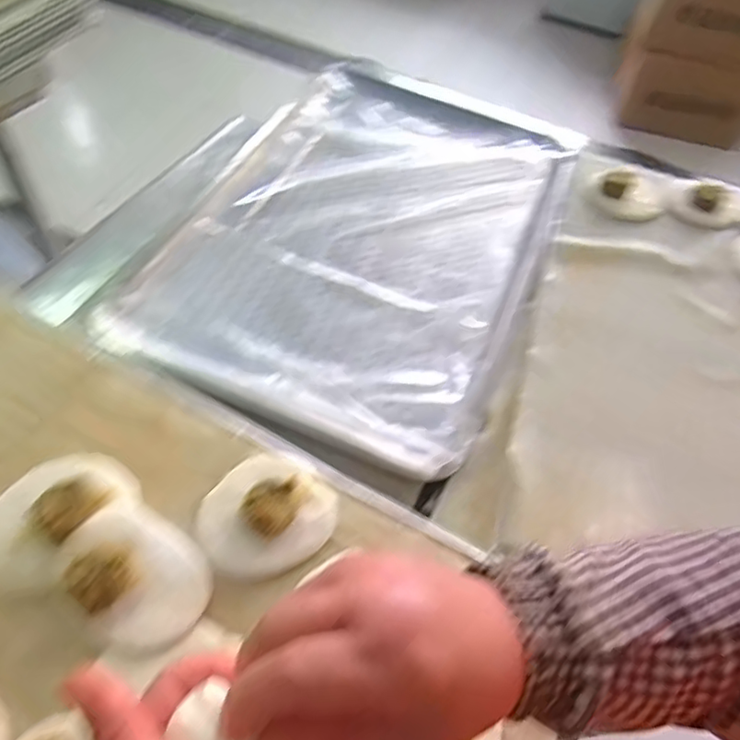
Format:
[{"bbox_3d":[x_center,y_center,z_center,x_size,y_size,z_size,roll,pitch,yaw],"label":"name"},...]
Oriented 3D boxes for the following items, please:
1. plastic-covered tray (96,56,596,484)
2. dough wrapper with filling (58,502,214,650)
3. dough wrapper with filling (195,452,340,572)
[{"bbox_3d":[0.005,-0.179,0.744,0.401,0.034,0.598,21,55,8],"label":"plastic-covered tray"},{"bbox_3d":[-0.159,0.134,0.413,0.100,0.031,0.076,36,58,17],"label":"dough wrapper with filling"},{"bbox_3d":[-0.075,0.102,0.449,0.087,0.026,0.095,4,54,-5],"label":"dough wrapper with filling"}]

